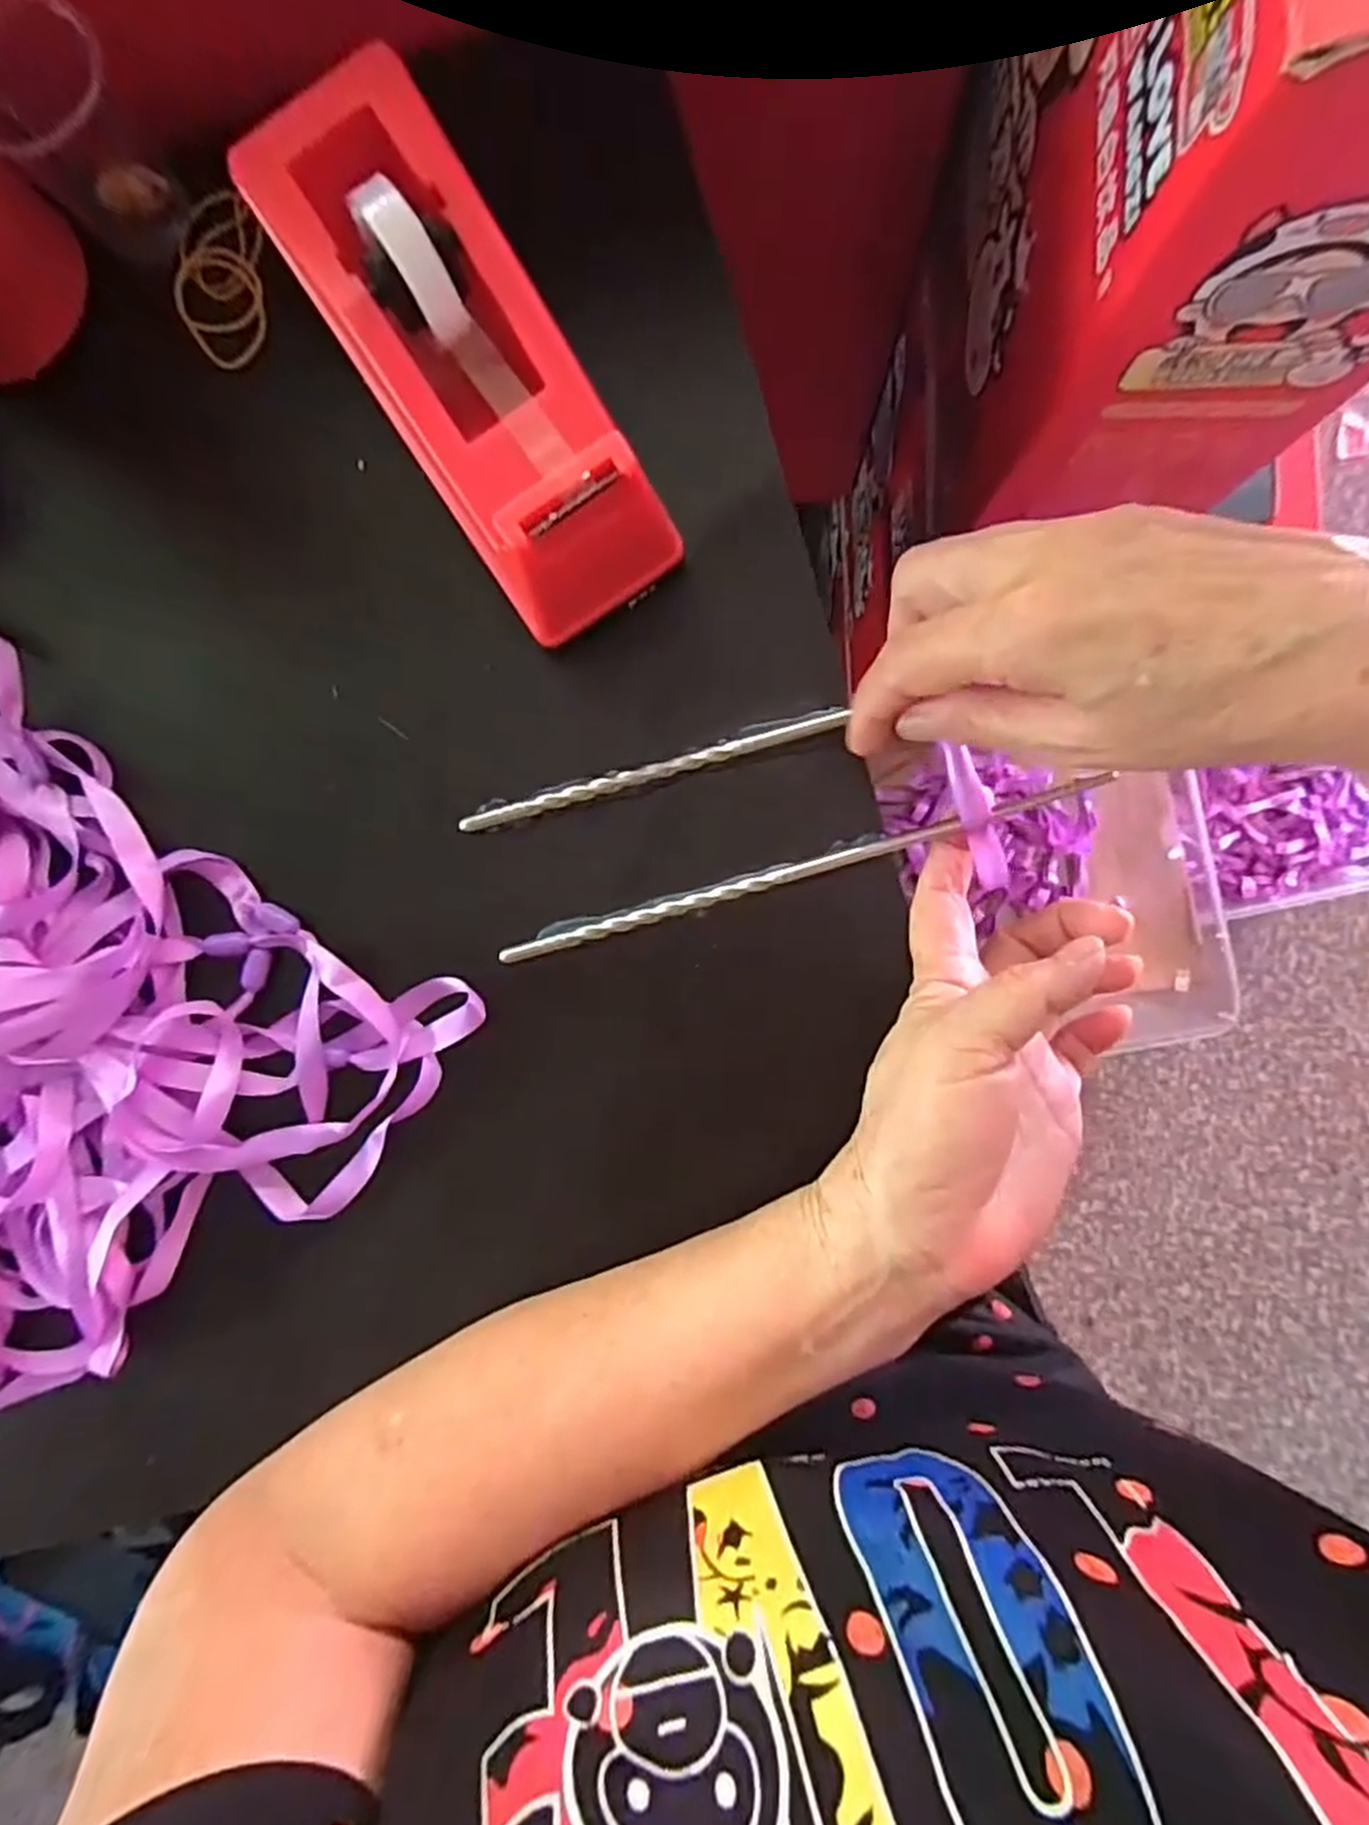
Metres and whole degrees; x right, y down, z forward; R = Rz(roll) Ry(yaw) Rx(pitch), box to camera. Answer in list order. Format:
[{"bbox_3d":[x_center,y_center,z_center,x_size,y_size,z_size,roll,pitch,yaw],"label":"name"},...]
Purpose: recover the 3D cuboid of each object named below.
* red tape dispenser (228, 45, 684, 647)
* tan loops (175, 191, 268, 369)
[{"bbox_3d":[-0.068,-0.168,0.250,0.064,0.063,0.156,-34,89,3],"label":"red tape dispenser"},{"bbox_3d":[-0.172,-0.235,0.298,0.032,0.010,0.067,-9,88,2],"label":"tan loops"}]

